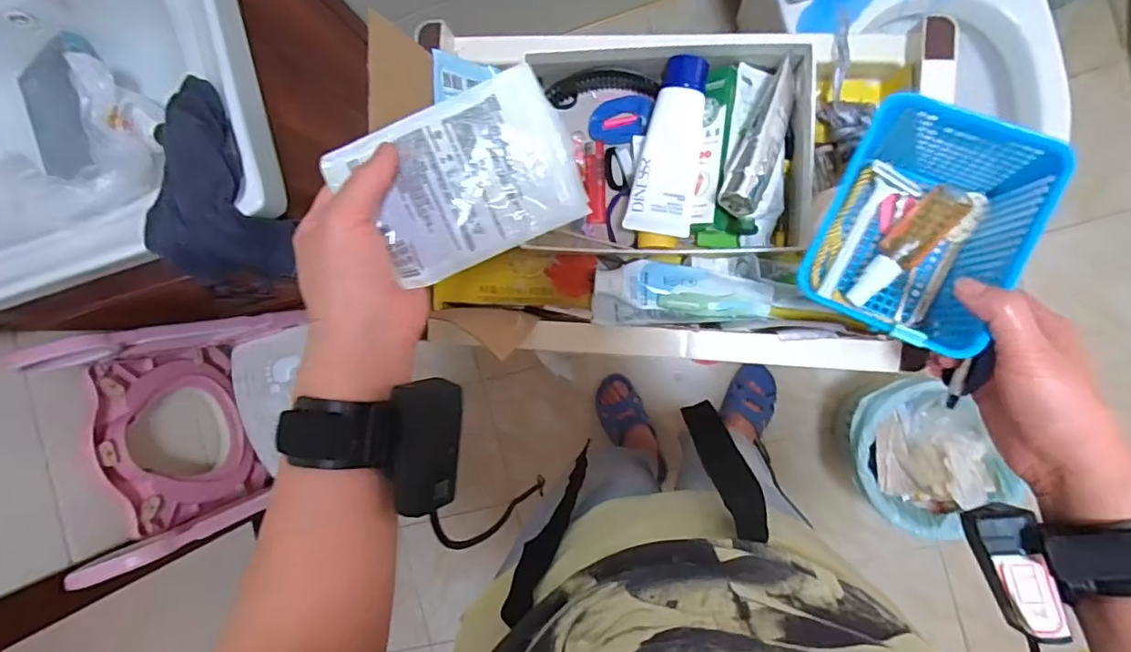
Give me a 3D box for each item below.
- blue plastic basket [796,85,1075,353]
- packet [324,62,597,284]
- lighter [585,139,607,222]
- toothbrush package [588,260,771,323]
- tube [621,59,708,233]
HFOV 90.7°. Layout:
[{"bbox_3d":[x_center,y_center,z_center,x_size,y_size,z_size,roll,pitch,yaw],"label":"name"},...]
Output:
[{"bbox_3d":[0.241,-0.061,0.380,0.111,0.090,0.145,21,92,7],"label":"blue plastic basket"},{"bbox_3d":[-0.063,-0.088,0.345,0.132,0.007,0.096,-24,100,4],"label":"packet"},{"bbox_3d":[0.030,-0.141,0.549,0.018,0.007,0.079,-2,89,7],"label":"lighter"},{"bbox_3d":[0.103,-0.031,0.505,0.156,0.030,0.056,-1,89,7],"label":"toothbrush package"},{"bbox_3d":[0.094,-0.157,0.494,0.056,0.029,0.148,12,91,7],"label":"tube"}]

